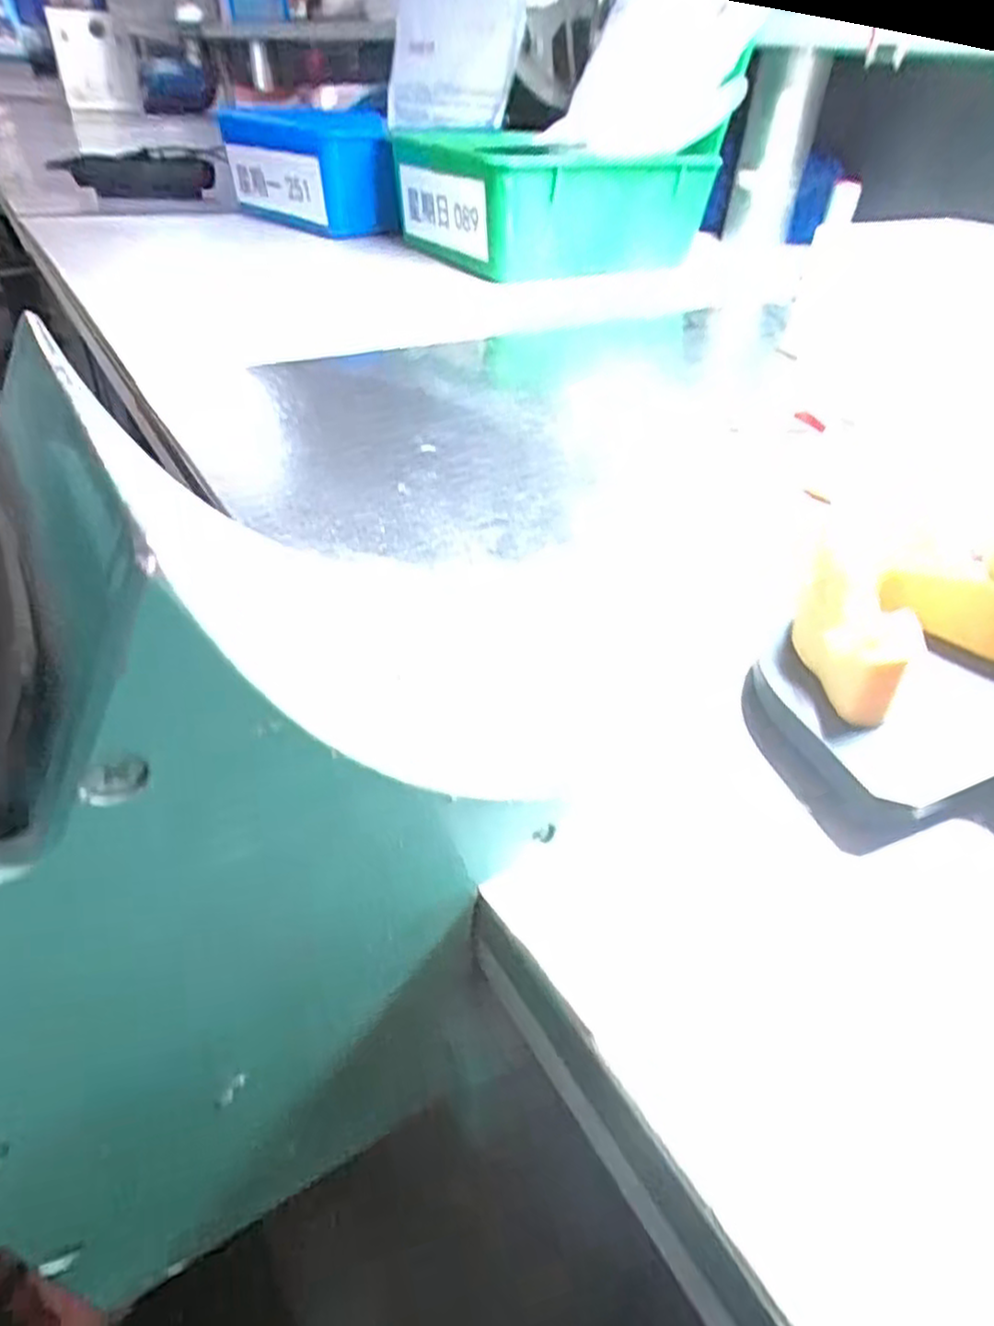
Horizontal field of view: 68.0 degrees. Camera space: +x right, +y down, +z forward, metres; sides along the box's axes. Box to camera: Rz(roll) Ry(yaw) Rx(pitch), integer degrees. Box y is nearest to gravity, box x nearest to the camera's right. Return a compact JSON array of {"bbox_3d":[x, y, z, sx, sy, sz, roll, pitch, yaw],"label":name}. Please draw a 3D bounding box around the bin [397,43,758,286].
[{"bbox_3d":[0.032,-0.315,0.491,0.191,0.083,0.139,-21,45,-27],"label":"bin"}]

